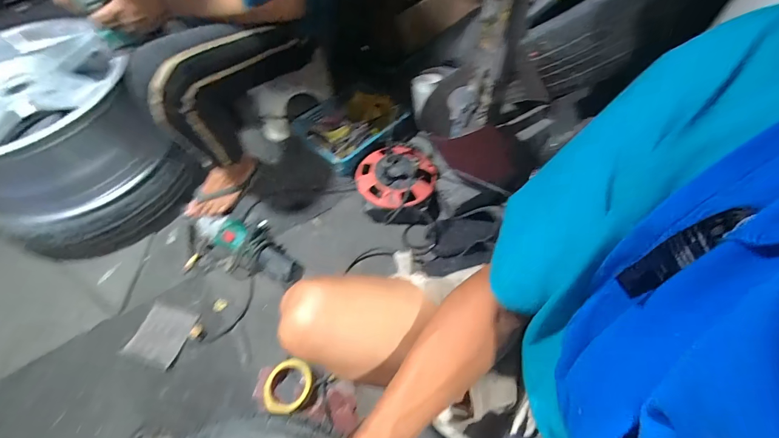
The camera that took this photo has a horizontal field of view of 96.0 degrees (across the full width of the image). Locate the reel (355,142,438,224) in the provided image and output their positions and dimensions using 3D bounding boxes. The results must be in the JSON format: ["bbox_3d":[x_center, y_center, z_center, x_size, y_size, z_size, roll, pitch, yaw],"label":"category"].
[{"bbox_3d":[0.021,-0.110,0.904,0.204,0.119,0.234,-4,57,-1],"label":"reel"}]

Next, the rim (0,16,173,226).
[{"bbox_3d":[-0.816,-0.228,0.821,0.413,0.201,0.428,-1,57,1],"label":"rim"}]

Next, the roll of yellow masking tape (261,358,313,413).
[{"bbox_3d":[-0.198,0.327,0.691,0.086,0.021,0.098,5,58,5],"label":"roll of yellow masking tape"}]

